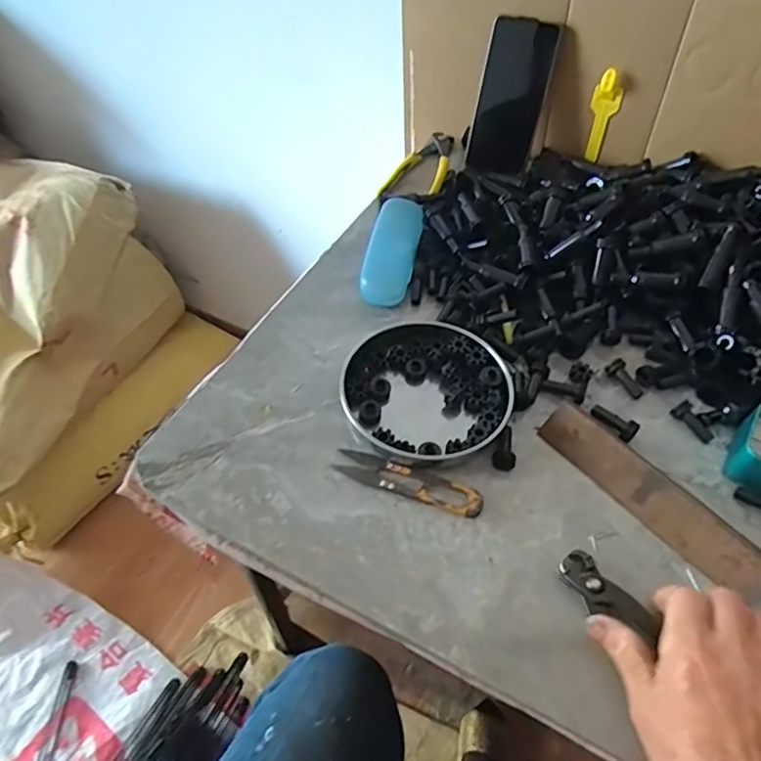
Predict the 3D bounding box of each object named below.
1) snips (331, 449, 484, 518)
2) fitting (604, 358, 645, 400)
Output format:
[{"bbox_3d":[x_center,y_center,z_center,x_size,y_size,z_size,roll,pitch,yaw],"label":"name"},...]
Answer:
[{"bbox_3d":[0.022,0.076,0.423,0.115,0.010,0.024,16,53,11],"label":"snips"},{"bbox_3d":[0.219,-0.002,0.490,0.014,0.013,0.038,-30,58,-23],"label":"fitting"}]

